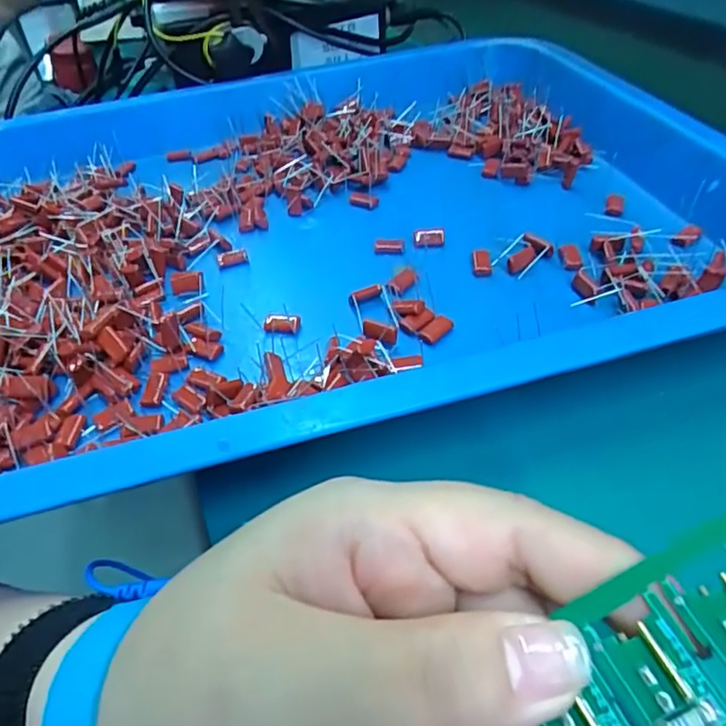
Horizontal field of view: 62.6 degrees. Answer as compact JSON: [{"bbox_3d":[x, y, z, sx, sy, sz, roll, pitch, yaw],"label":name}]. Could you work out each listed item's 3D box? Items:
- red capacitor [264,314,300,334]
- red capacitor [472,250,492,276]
[{"bbox_3d":[-0.037,-0.018,0.272,0.015,0.004,0.008,3,44,7],"label":"red capacitor"},{"bbox_3d":[0.058,-0.049,0.292,0.009,0.006,0.015,-2,43,2],"label":"red capacitor"}]

